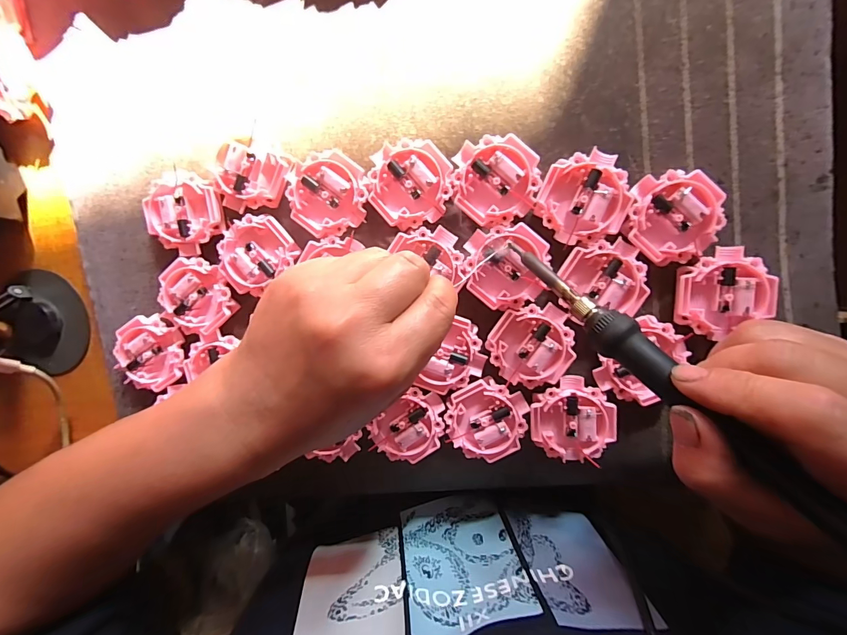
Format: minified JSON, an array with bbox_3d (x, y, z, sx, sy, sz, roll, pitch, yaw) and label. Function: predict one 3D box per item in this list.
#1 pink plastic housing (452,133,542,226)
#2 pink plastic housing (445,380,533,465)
[{"bbox_3d":[0.045,-0.084,0.241,0.050,0.012,0.050,-8,96,8],"label":"pink plastic housing"},{"bbox_3d":[0.041,0.069,0.260,0.052,0.009,0.049,1,98,7],"label":"pink plastic housing"}]

